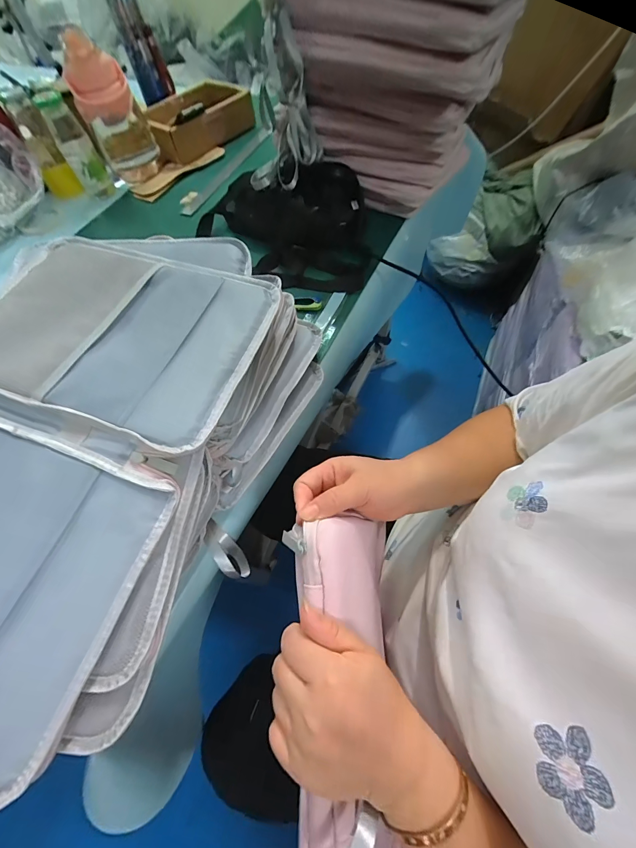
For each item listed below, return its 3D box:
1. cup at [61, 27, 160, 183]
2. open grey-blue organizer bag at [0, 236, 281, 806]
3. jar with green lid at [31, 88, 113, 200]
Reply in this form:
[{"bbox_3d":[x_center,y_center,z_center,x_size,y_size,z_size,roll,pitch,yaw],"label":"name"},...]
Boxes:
[{"bbox_3d":[-0.384,-0.582,0.633,0.108,0.192,0.084,-26,64,-11],"label":"cup"},{"bbox_3d":[-0.250,-0.015,0.318,0.317,0.045,0.498,14,64,10],"label":"open grey-blue organizer bag"},{"bbox_3d":[-0.475,-0.544,0.657,0.061,0.153,0.083,-31,65,-13],"label":"jar with green lid"}]

